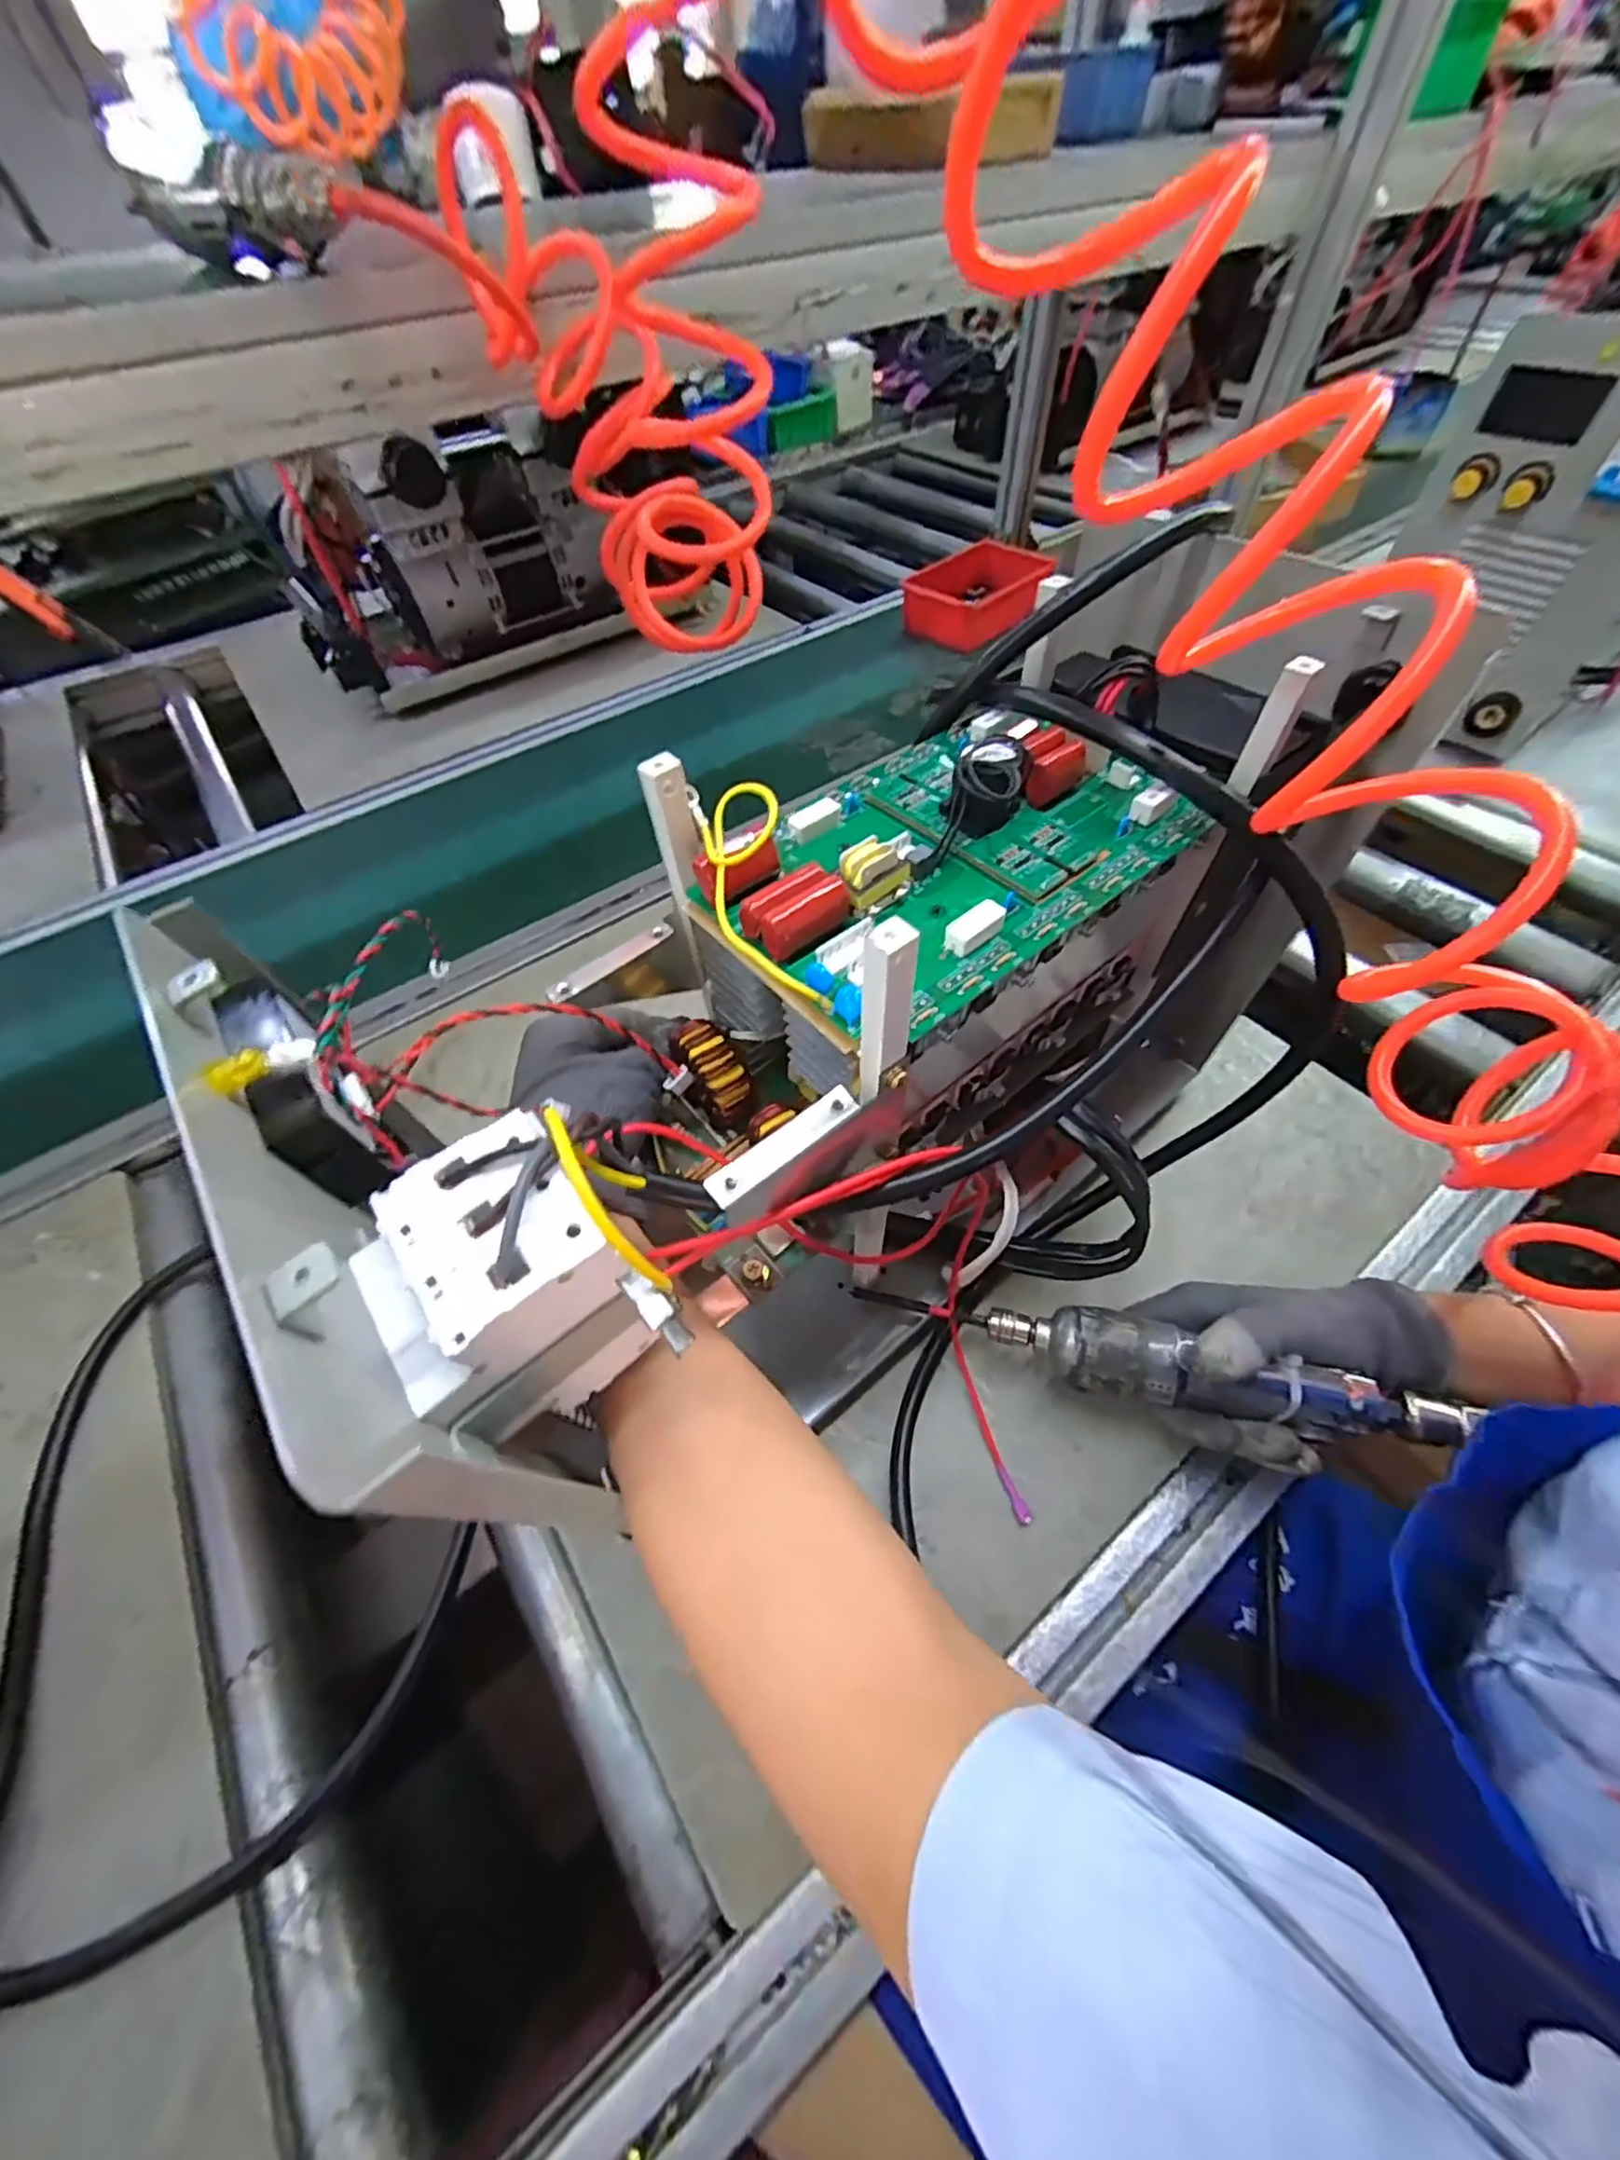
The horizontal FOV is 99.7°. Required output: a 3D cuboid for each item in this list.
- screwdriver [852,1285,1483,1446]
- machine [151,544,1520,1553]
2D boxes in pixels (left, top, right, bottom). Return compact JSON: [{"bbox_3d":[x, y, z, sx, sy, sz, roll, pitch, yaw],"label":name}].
[{"bbox_3d":[0.164,0.140,0.350,0.283,0.041,0.038,7,55,21],"label":"screwdriver"},{"bbox_3d":[0.044,-0.014,0.331,0.439,0.278,0.205,-31,59,-17],"label":"machine"}]

